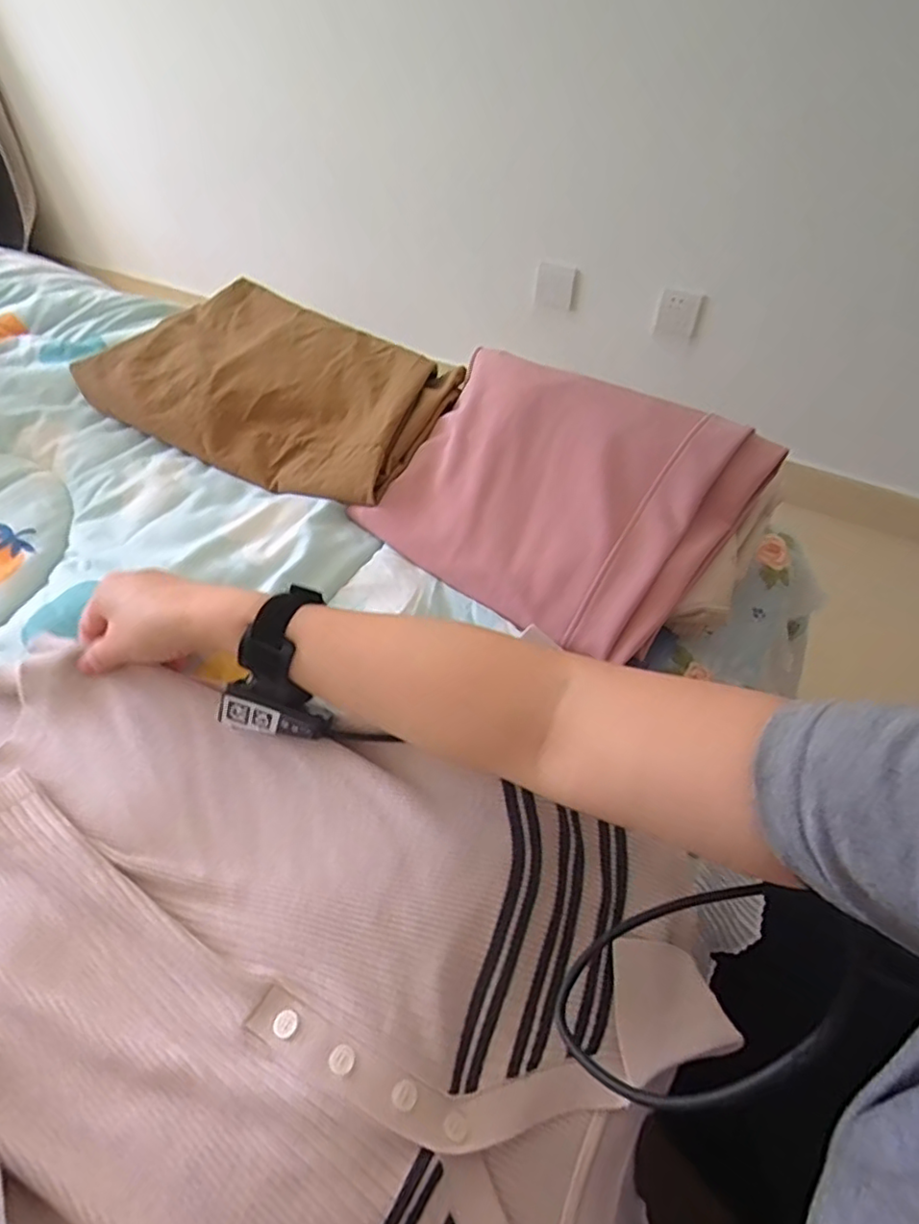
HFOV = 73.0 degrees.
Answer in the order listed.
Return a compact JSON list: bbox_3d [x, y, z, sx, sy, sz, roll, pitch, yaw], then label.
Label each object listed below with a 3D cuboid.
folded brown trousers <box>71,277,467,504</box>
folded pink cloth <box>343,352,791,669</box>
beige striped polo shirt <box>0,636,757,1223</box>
[{"bbox_3d":[-0.196,-0.253,0.695,0.385,0.053,0.252,23,54,18],"label":"folded brown trousers"},{"bbox_3d":[0.086,-0.107,0.552,0.291,0.062,0.243,31,82,26],"label":"folded pink cloth"},{"bbox_3d":[-0.147,0.229,0.342,0.550,0.062,0.391,21,53,12],"label":"beige striped polo shirt"}]

